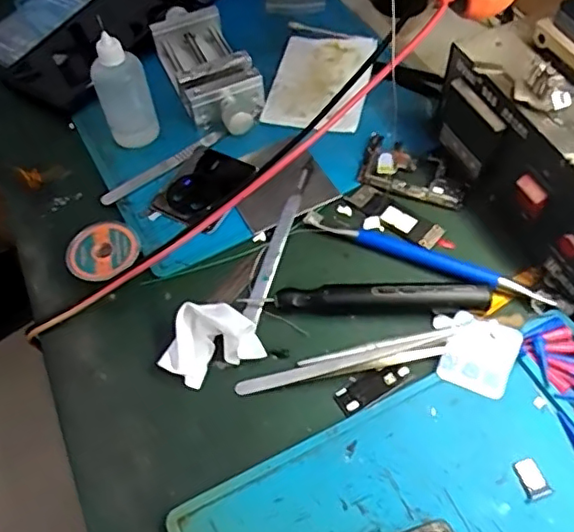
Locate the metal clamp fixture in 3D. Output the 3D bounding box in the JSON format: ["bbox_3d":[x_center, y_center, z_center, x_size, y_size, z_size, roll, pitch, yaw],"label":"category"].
[{"bbox_3d":[-0.060,-0.149,0.454,0.056,0.034,0.119,-23,58,-10],"label":"metal clamp fixture"}]

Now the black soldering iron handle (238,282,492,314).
[{"bbox_3d":[0.046,0.018,0.347,0.139,0.014,0.014,0,57,5],"label":"black soldering iron handle"}]

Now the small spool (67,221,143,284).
[{"bbox_3d":[-0.116,-0.009,0.376,0.044,0.013,0.043,-2,57,4],"label":"small spool"}]

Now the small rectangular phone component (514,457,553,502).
[{"bbox_3d":[0.122,0.105,0.294,0.012,0.005,0.019,-16,57,-5],"label":"small rectangular phone component"}]

